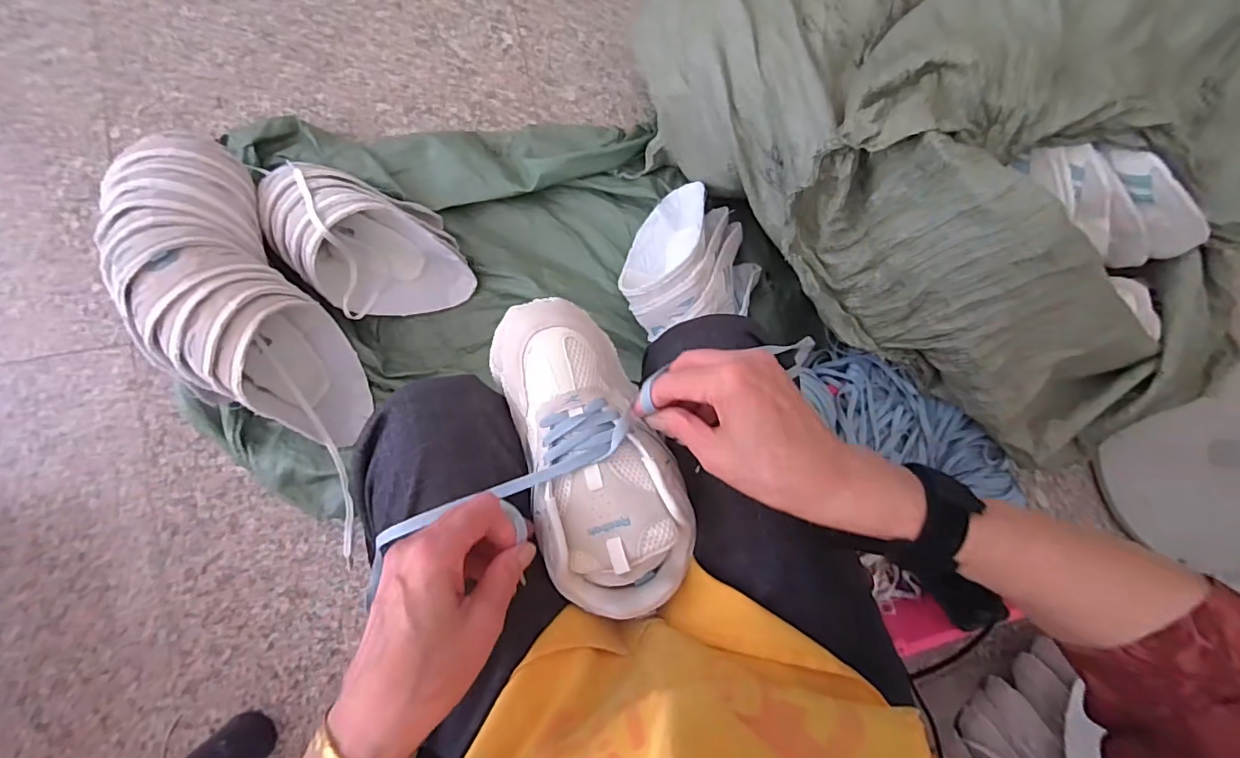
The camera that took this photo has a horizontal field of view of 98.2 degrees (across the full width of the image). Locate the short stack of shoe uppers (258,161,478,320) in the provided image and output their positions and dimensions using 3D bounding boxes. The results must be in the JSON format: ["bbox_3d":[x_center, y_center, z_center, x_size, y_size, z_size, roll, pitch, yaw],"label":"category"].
[{"bbox_3d":[-0.334,-0.173,0.716,0.244,0.144,0.157,5,82,-5],"label":"short stack of shoe uppers"}]

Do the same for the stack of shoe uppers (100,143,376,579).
[{"bbox_3d":[-0.471,-0.097,0.668,0.153,0.187,0.385,-29,87,-10],"label":"stack of shoe uppers"}]

